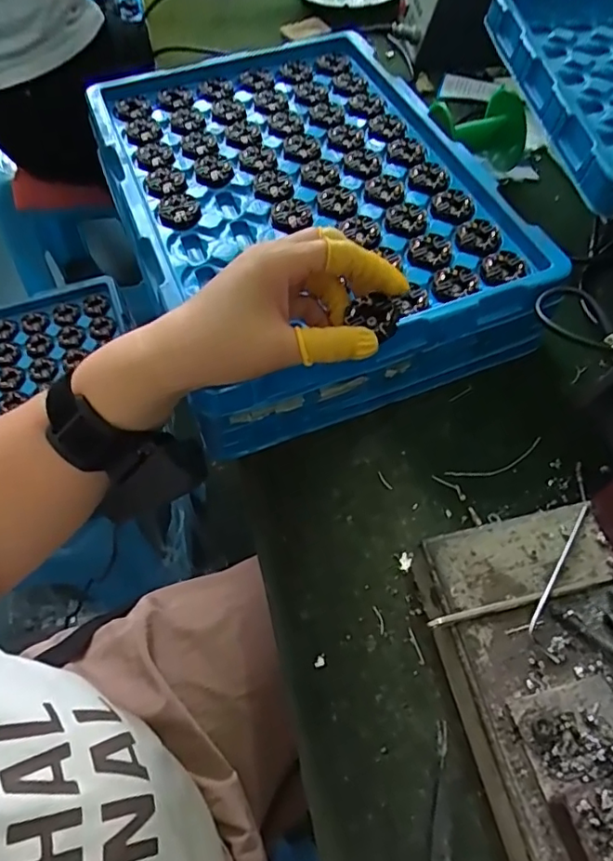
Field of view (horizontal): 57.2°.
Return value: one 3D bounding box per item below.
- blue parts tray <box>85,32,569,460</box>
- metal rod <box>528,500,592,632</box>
[{"bbox_3d":[-0.012,-0.193,0.464,0.274,0.065,0.379,-19,60,-10],"label":"blue parts tray"},{"bbox_3d":[0.136,0.070,0.298,0.005,0.005,0.082,32,65,19],"label":"metal rod"}]

